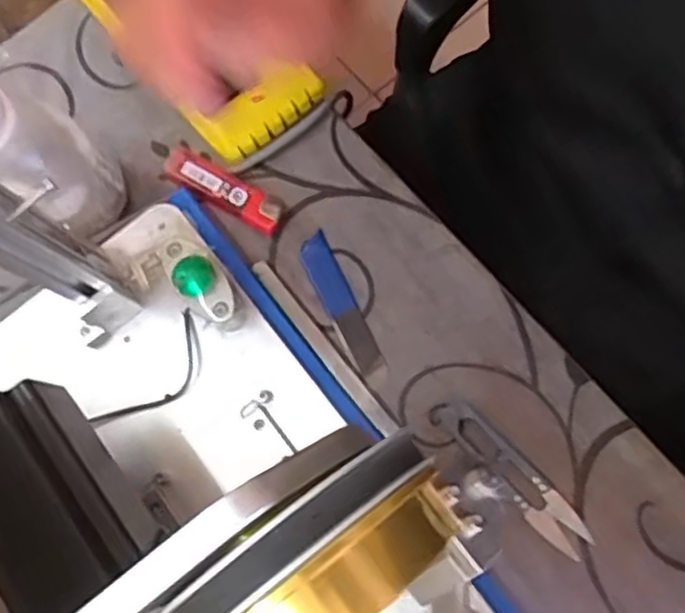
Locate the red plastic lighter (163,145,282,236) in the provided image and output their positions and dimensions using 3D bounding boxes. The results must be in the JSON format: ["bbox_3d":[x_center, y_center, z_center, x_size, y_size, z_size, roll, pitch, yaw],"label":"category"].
[{"bbox_3d":[-0.075,-0.073,0.437,0.081,0.008,0.022,30,107,3],"label":"red plastic lighter"}]

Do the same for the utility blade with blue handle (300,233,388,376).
[{"bbox_3d":[-0.002,-0.002,0.423,0.019,0.004,0.092,-26,76,0],"label":"utility blade with blue handle"}]

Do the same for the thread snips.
[{"bbox_3d":[0.095,0.092,0.391,0.022,0.006,0.104,-43,77,-4],"label":"thread snips"}]

